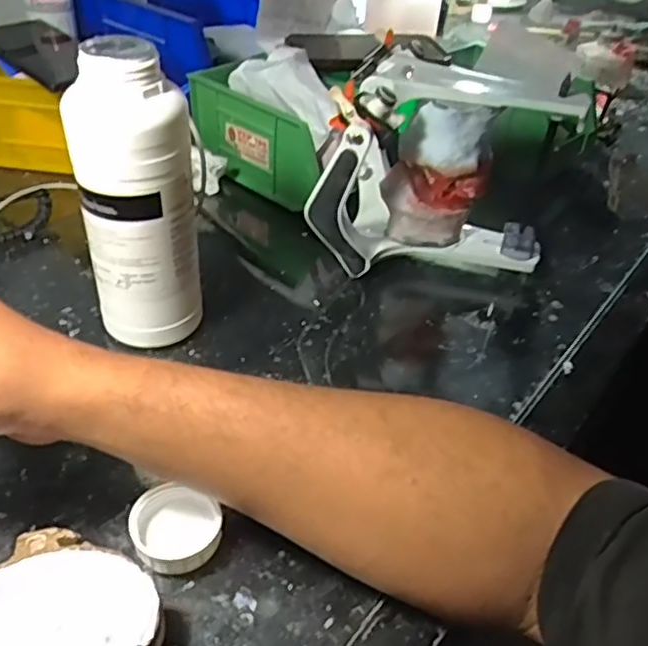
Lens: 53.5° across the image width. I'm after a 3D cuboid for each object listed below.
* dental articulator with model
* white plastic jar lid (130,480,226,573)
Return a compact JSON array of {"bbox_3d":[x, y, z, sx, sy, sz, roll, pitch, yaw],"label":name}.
[{"bbox_3d":[0.090,-0.106,0.490,0.156,0.149,0.143,18,42,14],"label":"dental articulator with model"},{"bbox_3d":[-0.075,0.105,0.330,0.044,0.017,0.047,3,41,-3],"label":"white plastic jar lid"}]

